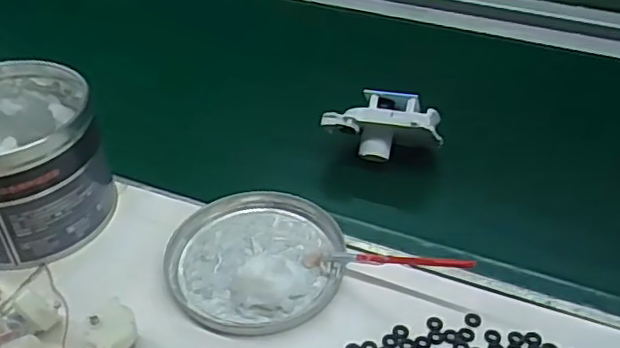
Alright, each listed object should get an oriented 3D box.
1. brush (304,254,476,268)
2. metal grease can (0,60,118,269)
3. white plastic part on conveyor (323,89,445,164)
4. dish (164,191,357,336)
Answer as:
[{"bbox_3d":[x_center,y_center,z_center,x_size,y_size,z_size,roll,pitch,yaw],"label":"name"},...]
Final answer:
[{"bbox_3d":[0.051,0.061,0.440,0.129,0.010,0.013,-3,31,33],"label":"brush"},{"bbox_3d":[-0.225,-0.009,0.485,0.122,0.102,0.128,0,39,0],"label":"metal grease can"},{"bbox_3d":[0.063,-0.042,0.547,0.098,0.050,0.038,9,40,11],"label":"white plastic part on conveyor"},{"bbox_3d":[-0.040,0.059,0.470,0.124,0.025,0.129,0,39,0],"label":"dish"}]

